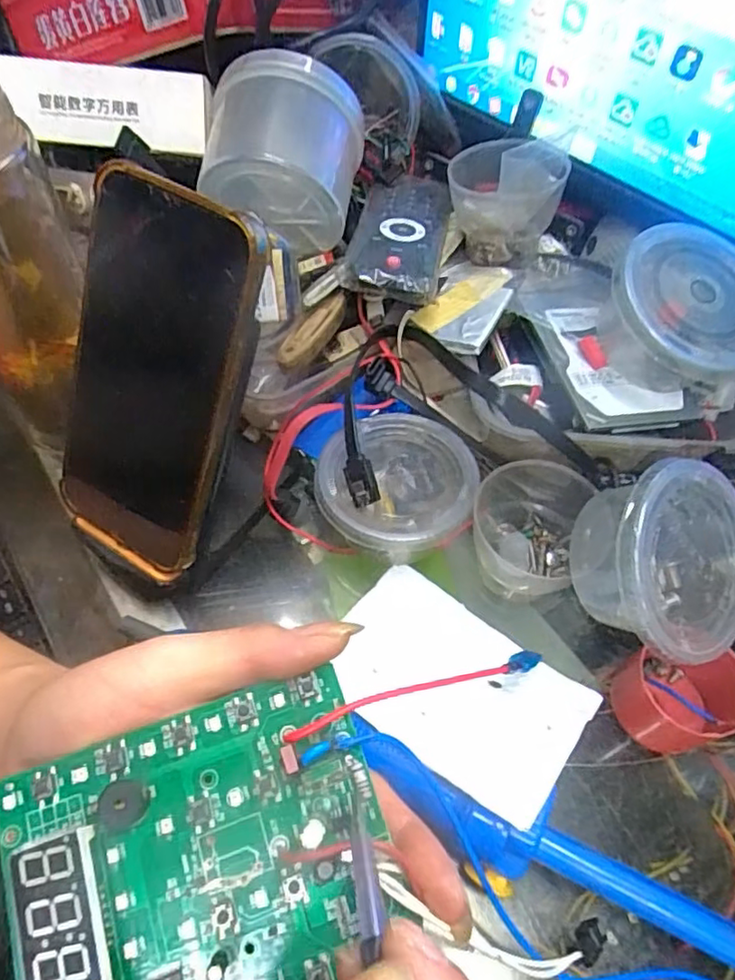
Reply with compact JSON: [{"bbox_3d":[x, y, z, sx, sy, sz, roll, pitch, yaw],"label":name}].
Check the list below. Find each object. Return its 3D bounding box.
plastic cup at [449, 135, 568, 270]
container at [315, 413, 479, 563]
[{"bbox_3d":[0.077,-0.168,0.347,0.062,0.057,0.058,10,56,5],"label":"plastic cup"},{"bbox_3d":[0.014,0.003,0.318,0.076,0.040,0.075,1,56,-2],"label":"container"}]

